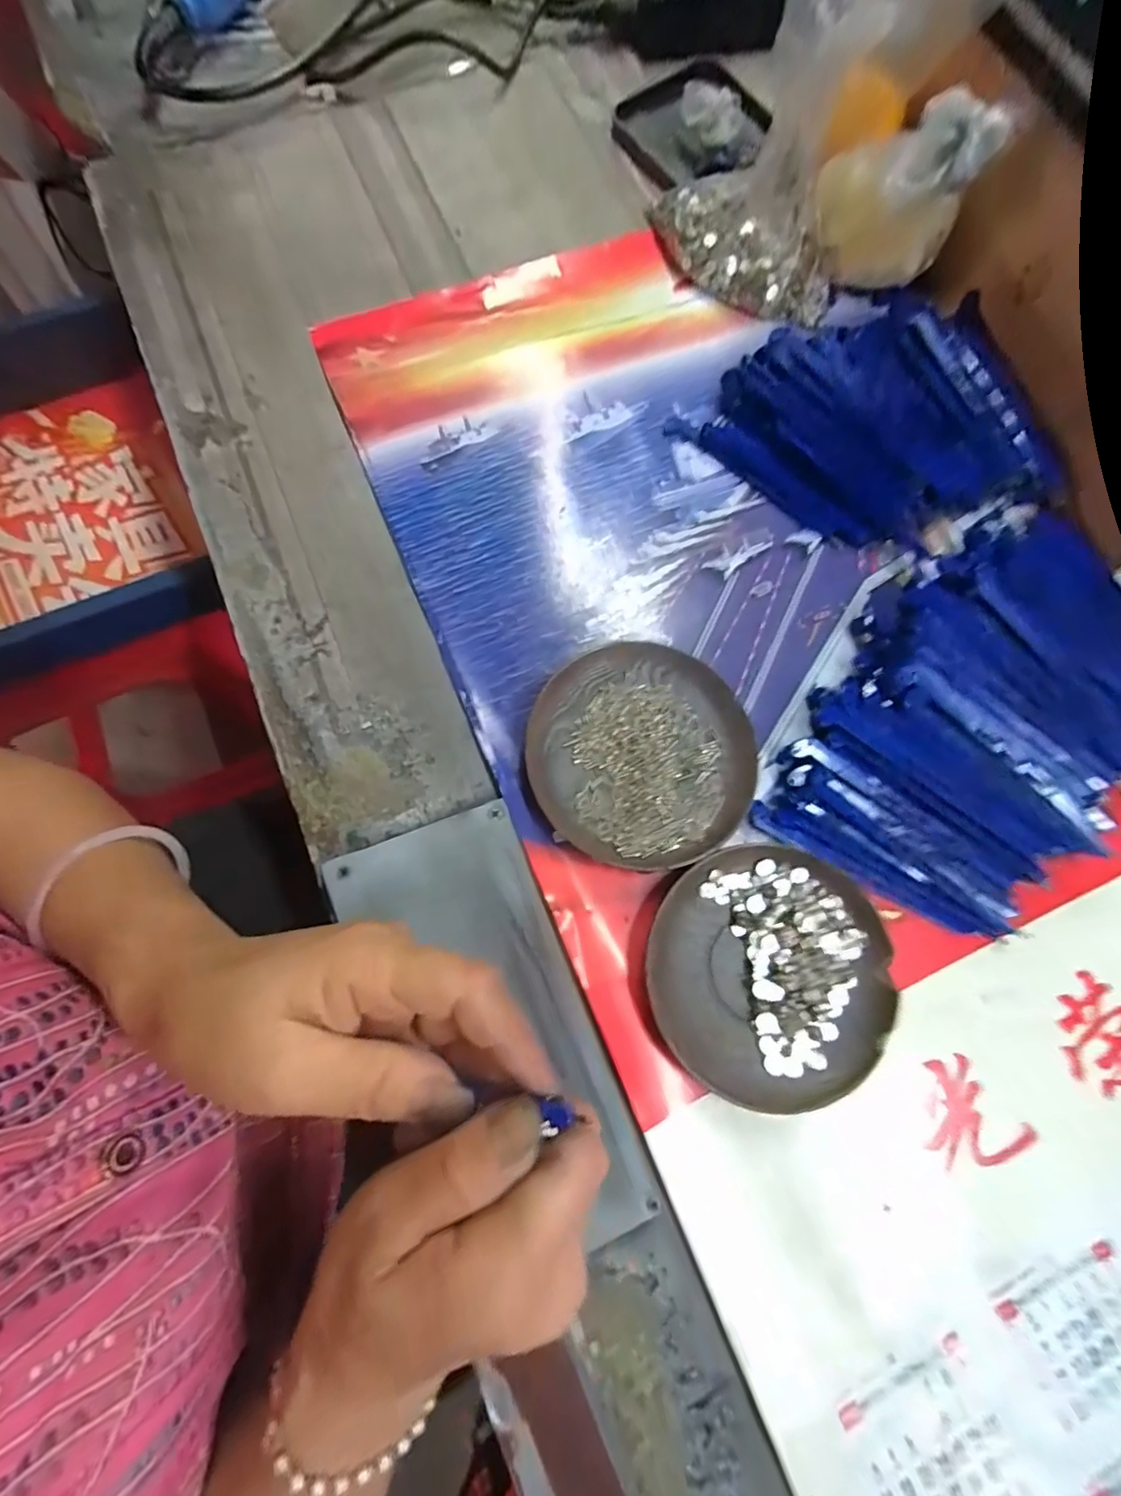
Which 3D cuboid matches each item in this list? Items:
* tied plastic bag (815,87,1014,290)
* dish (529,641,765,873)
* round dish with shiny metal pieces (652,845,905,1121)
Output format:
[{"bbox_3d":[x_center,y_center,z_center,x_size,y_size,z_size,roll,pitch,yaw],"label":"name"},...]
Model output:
[{"bbox_3d":[0.198,-0.324,0.330,0.087,0.078,0.048,14,75,2],"label":"tied plastic bag"},{"bbox_3d":[0.043,0.003,0.298,0.114,0.013,0.112,1,75,-2],"label":"dish"},{"bbox_3d":[0.099,0.106,0.273,0.111,0.013,0.112,-19,77,-7],"label":"round dish with shiny metal pieces"}]

